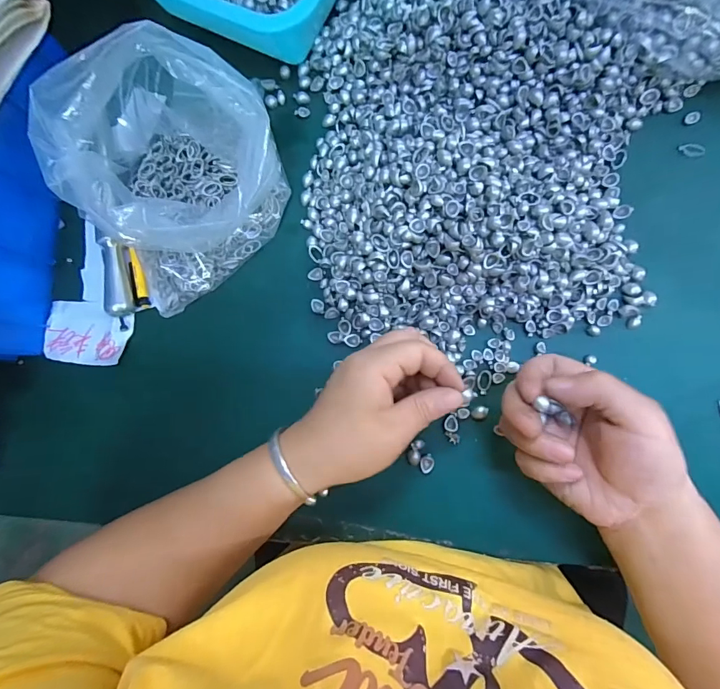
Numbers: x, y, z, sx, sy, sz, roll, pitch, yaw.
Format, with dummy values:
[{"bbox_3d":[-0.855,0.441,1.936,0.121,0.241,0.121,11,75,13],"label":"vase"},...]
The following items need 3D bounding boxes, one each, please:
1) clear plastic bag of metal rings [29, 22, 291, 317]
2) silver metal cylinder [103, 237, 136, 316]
[{"bbox_3d":[-0.133,-0.125,0.300,0.144,0.088,0.160,-19,84,5],"label":"clear plastic bag of metal rings"},{"bbox_3d":[-0.199,-0.055,0.339,0.019,0.019,0.062,-13,85,5],"label":"silver metal cylinder"}]

